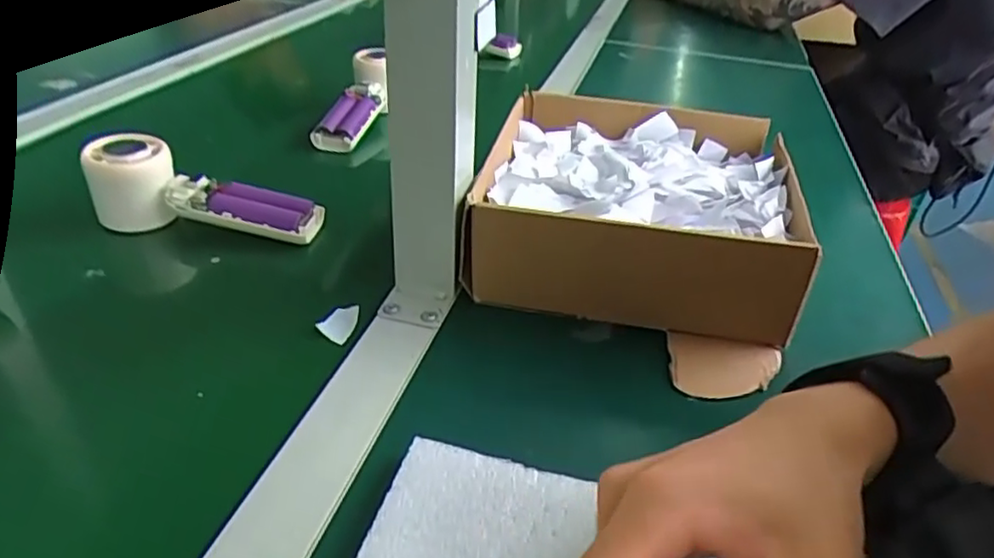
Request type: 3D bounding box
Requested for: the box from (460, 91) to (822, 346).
[{"bbox_3d":[0.098,-0.055,0.473,0.199,0.073,0.214,8,35,8],"label":"box"}]

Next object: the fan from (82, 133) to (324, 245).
[{"bbox_3d":[-0.210,-0.060,0.485,0.160,0.072,0.050,6,34,5],"label":"fan"}]

